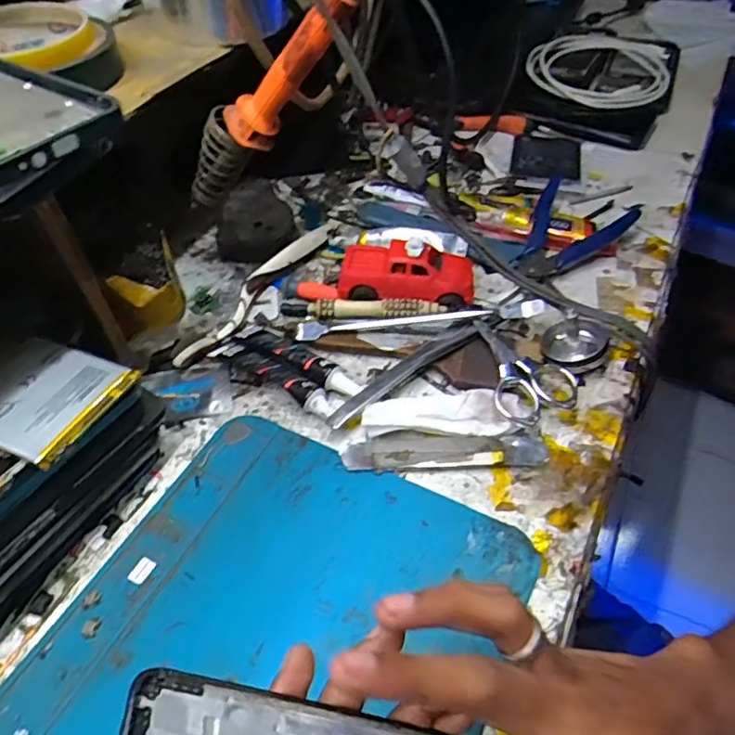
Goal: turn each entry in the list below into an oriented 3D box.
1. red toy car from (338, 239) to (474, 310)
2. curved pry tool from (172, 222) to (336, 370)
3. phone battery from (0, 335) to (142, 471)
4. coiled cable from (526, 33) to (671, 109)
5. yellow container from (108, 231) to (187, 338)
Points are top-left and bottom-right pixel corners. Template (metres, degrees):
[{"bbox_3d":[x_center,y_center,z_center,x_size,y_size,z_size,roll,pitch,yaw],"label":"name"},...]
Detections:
[{"bbox_3d":[0.028,-0.069,0.414,0.091,0.027,0.048,7,50,11],"label":"red toy car"},{"bbox_3d":[-0.076,-0.062,0.433,0.020,0.017,0.183,23,55,23],"label":"curved pry tool"},{"bbox_3d":[-0.158,0.013,0.283,0.067,0.009,0.062,16,51,16],"label":"phone battery"},{"bbox_3d":[0.249,-0.329,0.629,0.141,0.039,0.155,14,52,16],"label":"coiled cable"},{"bbox_3d":[-0.151,-0.052,0.407,0.046,0.055,0.038,-20,50,-13],"label":"yellow container"}]

